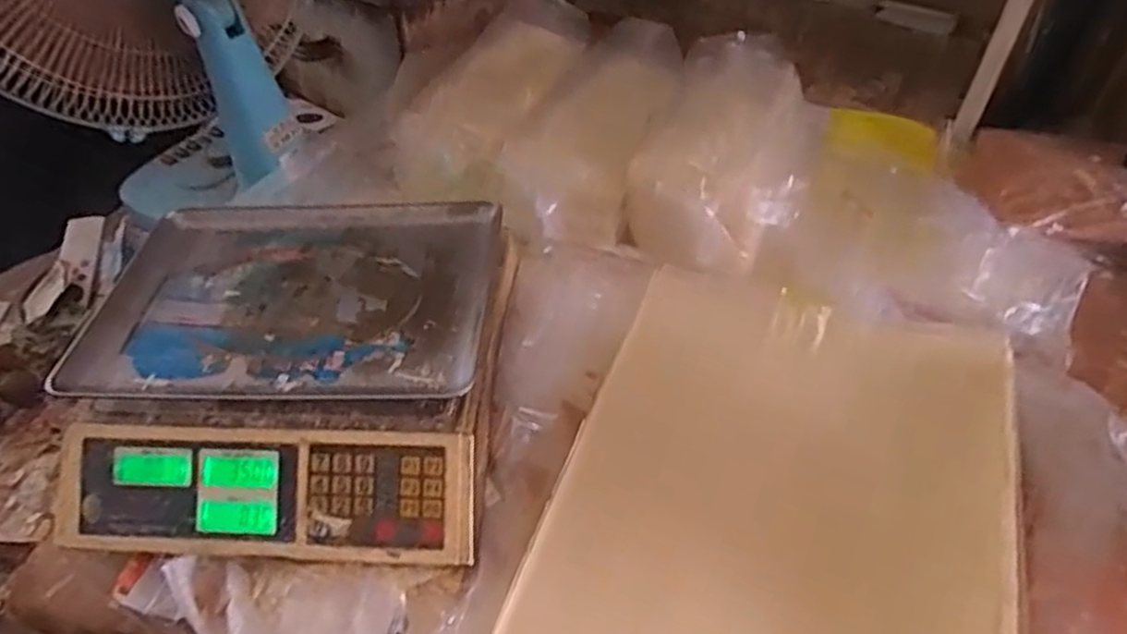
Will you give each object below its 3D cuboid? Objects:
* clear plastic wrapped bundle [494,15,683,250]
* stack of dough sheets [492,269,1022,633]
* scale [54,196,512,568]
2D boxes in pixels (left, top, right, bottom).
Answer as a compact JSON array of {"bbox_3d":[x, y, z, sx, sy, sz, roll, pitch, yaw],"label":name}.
[{"bbox_3d":[0.039,-0.208,0.798,0.158,0.110,0.304,13,50,14],"label":"clear plastic wrapped bundle"},{"bbox_3d":[0.157,0.168,0.535,0.332,0.019,0.511,15,50,15],"label":"stack of dough sheets"},{"bbox_3d":[-0.229,0.034,0.621,0.342,0.088,0.320,1,48,4],"label":"scale"}]

